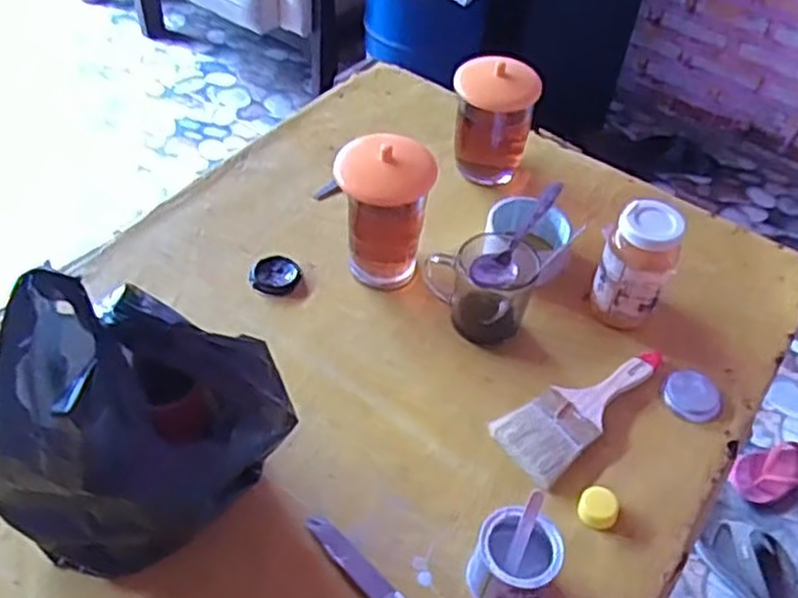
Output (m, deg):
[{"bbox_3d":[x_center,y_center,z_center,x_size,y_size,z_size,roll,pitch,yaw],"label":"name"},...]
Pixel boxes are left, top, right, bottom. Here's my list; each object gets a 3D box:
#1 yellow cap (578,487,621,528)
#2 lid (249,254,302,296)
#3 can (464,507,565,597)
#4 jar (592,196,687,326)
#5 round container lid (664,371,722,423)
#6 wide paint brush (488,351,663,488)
[{"bbox_3d":[0.154,0.160,0.589,0.029,0.011,0.028,23,51,14],"label":"yellow cap"},{"bbox_3d":[-0.120,-0.024,0.735,0.045,0.008,0.043,3,49,-3],"label":"lid"},{"bbox_3d":[0.080,0.185,0.535,0.056,0.053,0.057,23,51,14],"label":"can"},{"bbox_3d":[0.216,-0.031,0.698,0.059,0.110,0.053,22,51,13],"label":"jar"},{"bbox_3d":[0.258,0.084,0.671,0.049,0.008,0.049,3,49,-3],"label":"round container lid"},{"bbox_3d":[0.163,0.091,0.652,0.174,0.009,0.064,-27,57,-25],"label":"wide paint brush"}]

